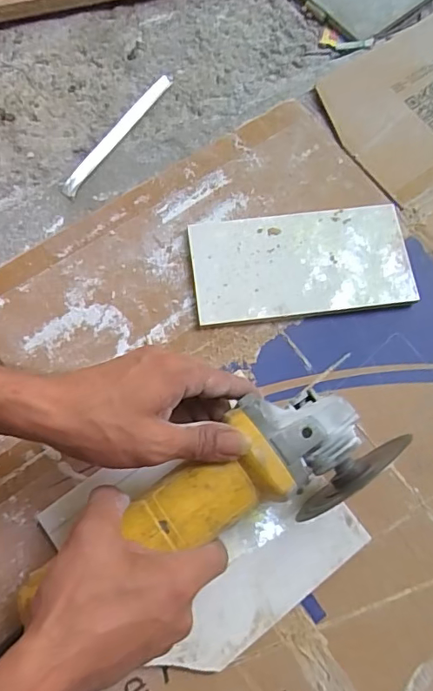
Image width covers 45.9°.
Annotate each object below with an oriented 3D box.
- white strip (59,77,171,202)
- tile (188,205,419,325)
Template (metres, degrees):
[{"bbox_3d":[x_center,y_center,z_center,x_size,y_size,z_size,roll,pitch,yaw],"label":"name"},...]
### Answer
[{"bbox_3d":[-0.103,-0.225,0.539,0.018,0.004,0.180,32,73,9],"label":"white strip"},{"bbox_3d":[0.078,-0.076,0.475,0.197,0.014,0.101,-5,72,-4],"label":"tile"}]

